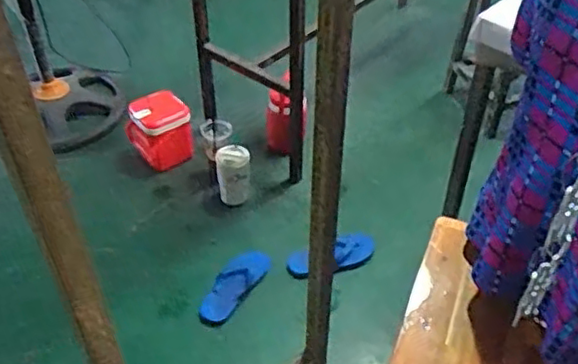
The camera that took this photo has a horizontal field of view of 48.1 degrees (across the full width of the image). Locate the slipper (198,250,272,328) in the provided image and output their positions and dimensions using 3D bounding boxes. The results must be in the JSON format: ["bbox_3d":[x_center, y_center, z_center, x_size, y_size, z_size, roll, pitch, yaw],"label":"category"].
[{"bbox_3d":[-0.145,0.267,1.664,0.103,0.048,0.223,29,51,28],"label":"slipper"}]

